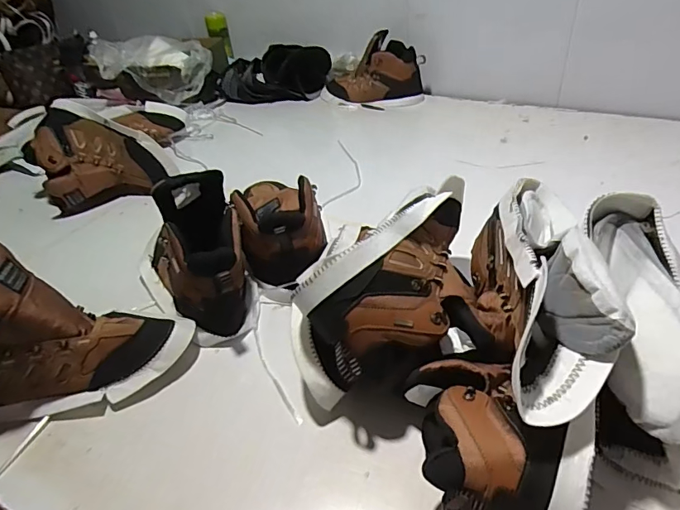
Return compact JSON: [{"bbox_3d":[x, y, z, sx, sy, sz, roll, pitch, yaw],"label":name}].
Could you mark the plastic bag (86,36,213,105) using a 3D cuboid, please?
[{"bbox_3d":[-0.492,-0.489,1.248,0.297,0.151,0.113,-16,38,-13],"label":"plastic bag"}]

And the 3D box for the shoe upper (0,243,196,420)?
[{"bbox_3d":[-0.339,0.088,0.523,0.302,0.173,0.101,-6,37,0],"label":"shoe upper"}]

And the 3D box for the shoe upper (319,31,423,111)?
[{"bbox_3d":[0.081,-0.480,1.243,0.284,0.156,0.122,8,39,18],"label":"shoe upper"}]

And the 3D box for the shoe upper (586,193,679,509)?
[{"bbox_3d":[0.277,0.075,0.422,0.087,0.113,0.289,3,66,12],"label":"shoe upper"}]

